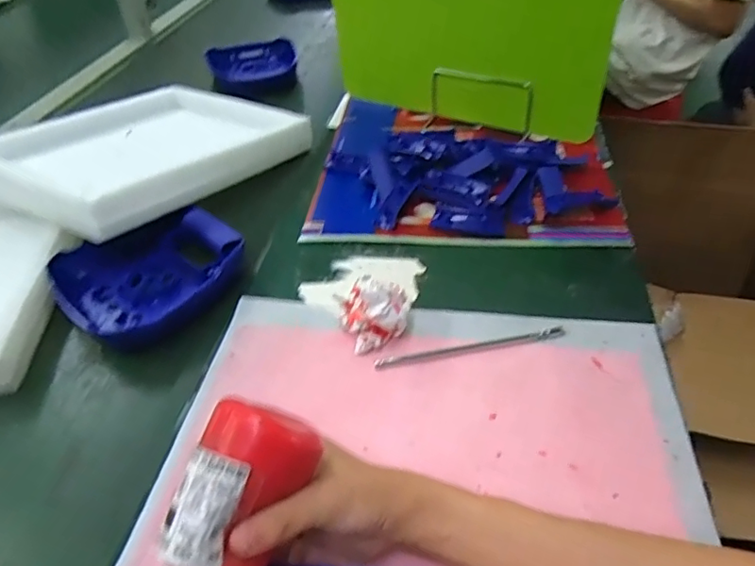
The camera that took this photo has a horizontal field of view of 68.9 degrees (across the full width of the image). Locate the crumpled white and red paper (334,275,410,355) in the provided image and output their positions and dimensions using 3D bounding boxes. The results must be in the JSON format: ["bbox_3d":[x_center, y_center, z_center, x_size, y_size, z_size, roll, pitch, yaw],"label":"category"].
[{"bbox_3d":[-0.001,0.025,0.505,0.064,0.059,0.050,-12,42,-12],"label":"crumpled white and red paper"}]

